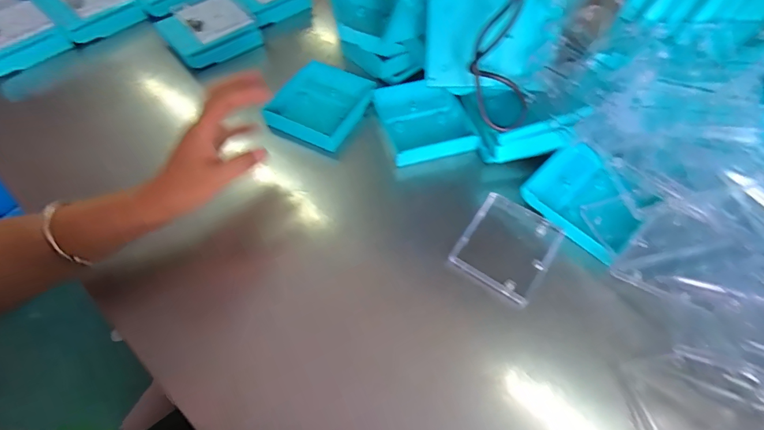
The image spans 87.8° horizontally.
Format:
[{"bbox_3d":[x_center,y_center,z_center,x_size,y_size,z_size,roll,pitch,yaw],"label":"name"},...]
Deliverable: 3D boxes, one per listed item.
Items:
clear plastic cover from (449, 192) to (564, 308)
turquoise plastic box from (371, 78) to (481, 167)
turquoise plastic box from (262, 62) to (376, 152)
[{"bbox_3d":[0.132,0.034,0.418,0.086,0.015,0.098,31,63,18],"label":"clear plastic cover"},{"bbox_3d":[0.054,-0.121,0.505,0.105,0.024,0.118,-15,59,-9],"label":"turquoise plastic box"},{"bbox_3d":[-0.078,-0.144,0.512,0.102,0.026,0.134,24,61,14],"label":"turquoise plastic box"}]

